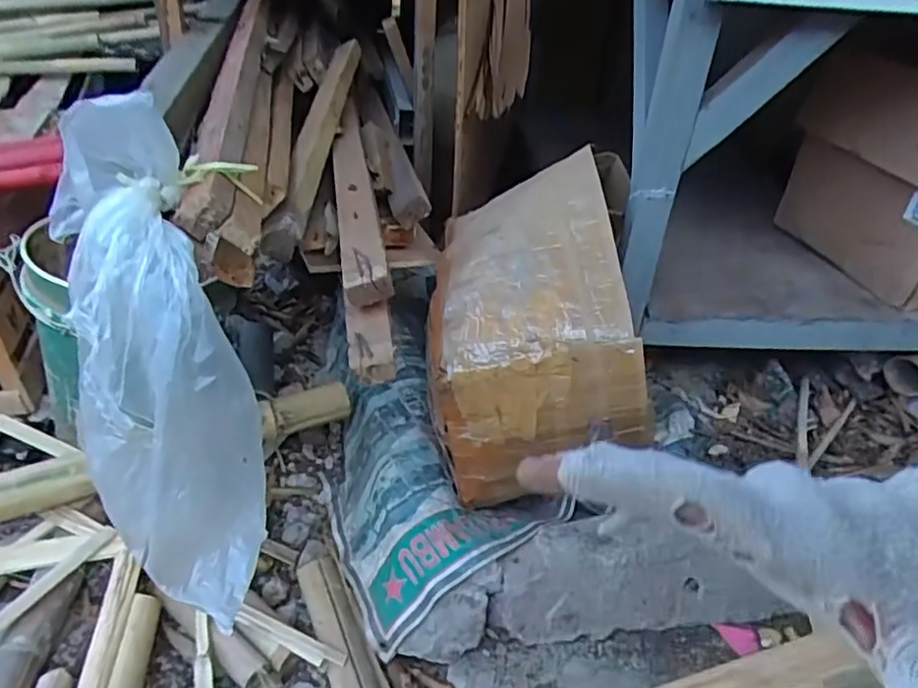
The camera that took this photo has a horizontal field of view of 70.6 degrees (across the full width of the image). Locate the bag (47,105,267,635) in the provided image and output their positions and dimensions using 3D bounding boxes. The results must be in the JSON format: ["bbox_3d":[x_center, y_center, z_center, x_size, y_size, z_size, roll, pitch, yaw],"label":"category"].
[{"bbox_3d":[-0.336,0.027,0.728,0.170,0.546,0.196,-13,1,-30],"label":"bag"}]

